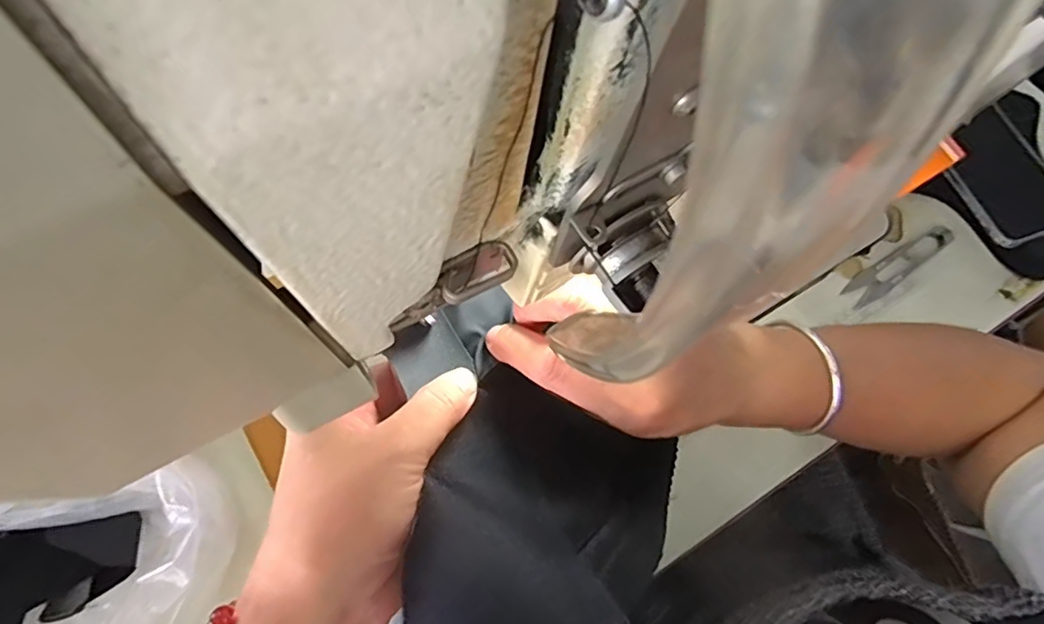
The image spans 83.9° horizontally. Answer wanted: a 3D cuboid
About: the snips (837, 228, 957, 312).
[{"bbox_3d":[0.321,-0.041,0.492,0.111,0.011,0.024,-33,71,-14],"label":"snips"}]

